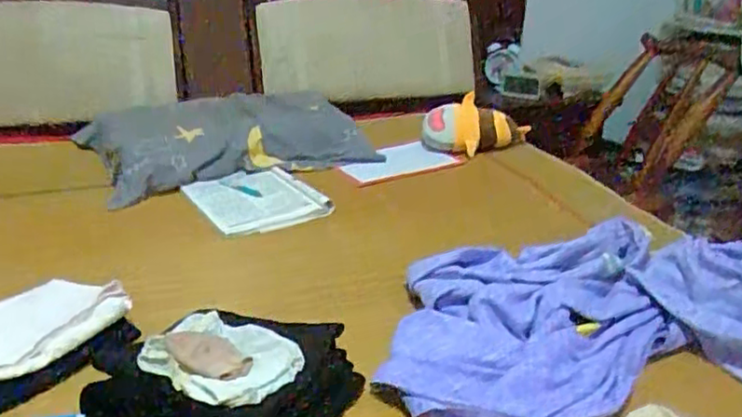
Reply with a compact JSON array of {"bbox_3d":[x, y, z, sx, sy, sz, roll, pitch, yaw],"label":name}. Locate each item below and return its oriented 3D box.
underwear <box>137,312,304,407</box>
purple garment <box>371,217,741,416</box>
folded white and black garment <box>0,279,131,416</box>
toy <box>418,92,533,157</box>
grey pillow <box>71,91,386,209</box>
[{"bbox_3d":[-0.179,0.165,0.738,0.193,0.034,0.130,19,32,35],"label":"underwear"},{"bbox_3d":[0.373,0.123,0.875,0.705,0.072,0.443,0,26,1],"label":"purple garment"},{"bbox_3d":[-0.448,0.173,0.824,0.194,0.060,0.275,10,27,20],"label":"folded white and black garment"},{"bbox_3d":[0.265,-0.207,1.642,0.267,0.147,0.104,4,23,-21],"label":"toy"},{"bbox_3d":[-0.317,-0.154,1.502,0.651,0.191,0.246,-7,23,-18],"label":"grey pillow"}]

